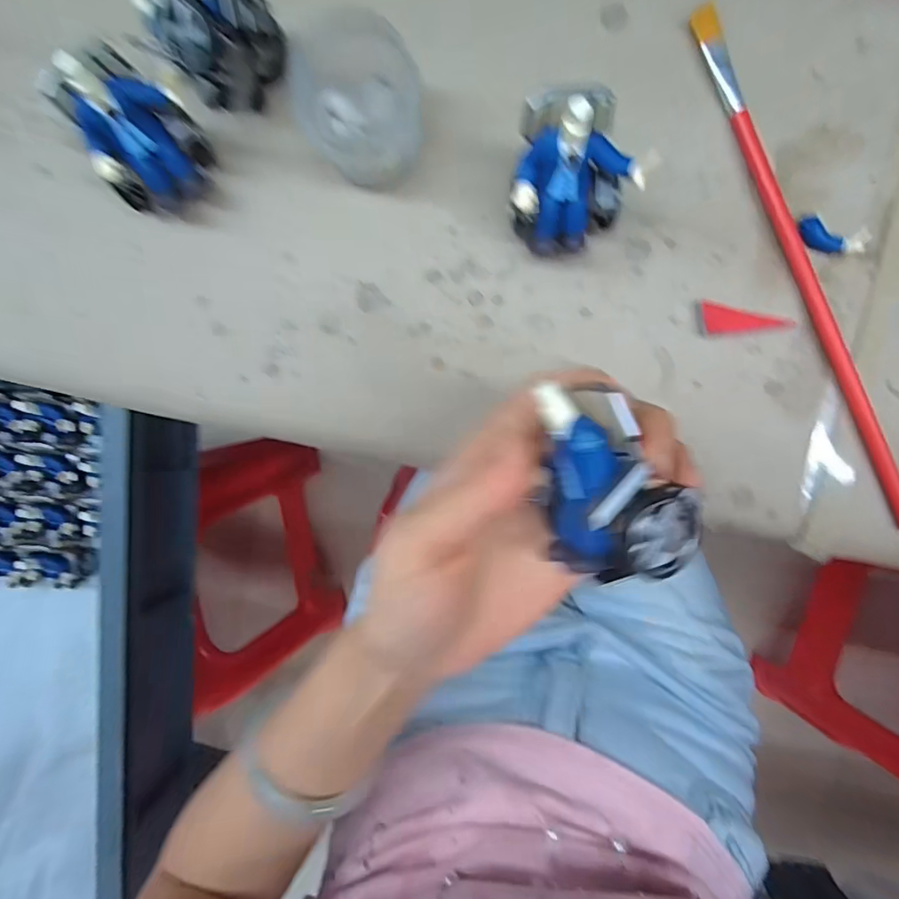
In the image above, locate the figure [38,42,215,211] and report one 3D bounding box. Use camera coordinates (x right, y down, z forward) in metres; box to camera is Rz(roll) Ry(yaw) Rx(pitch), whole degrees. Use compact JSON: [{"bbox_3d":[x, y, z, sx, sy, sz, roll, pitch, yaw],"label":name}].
[{"bbox_3d":[-0.139,-0.140,0.230,0.044,0.061,0.054,45,94,1],"label":"figure"}]

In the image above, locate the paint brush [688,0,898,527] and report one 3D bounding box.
[{"bbox_3d":[0.166,-0.083,0.238,0.010,0.008,0.258,-22,90,4],"label":"paint brush"}]

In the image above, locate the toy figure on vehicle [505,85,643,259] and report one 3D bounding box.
[{"bbox_3d":[0.053,-0.115,0.218,0.050,0.065,0.048,0,92,4],"label":"toy figure on vehicle"}]

